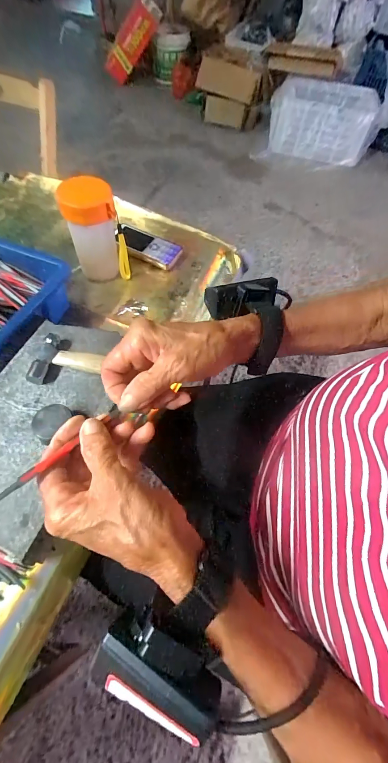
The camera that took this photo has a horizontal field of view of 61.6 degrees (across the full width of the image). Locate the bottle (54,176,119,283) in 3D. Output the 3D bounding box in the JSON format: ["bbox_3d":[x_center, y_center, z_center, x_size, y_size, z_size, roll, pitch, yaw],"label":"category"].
[{"bbox_3d":[-0.142,-0.212,0.465,0.071,0.129,0.060,-12,61,-12],"label":"bottle"}]

